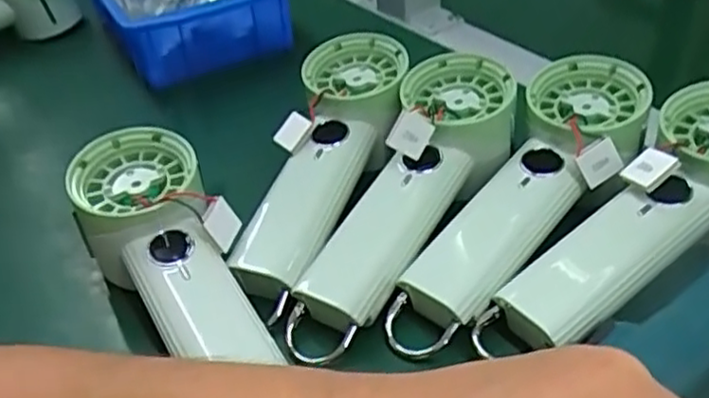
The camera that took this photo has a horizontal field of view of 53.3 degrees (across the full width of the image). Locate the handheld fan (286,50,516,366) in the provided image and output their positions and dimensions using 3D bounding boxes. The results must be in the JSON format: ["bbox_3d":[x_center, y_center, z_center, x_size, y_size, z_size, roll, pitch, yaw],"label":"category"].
[{"bbox_3d":[0.027,-0.007,0.359,0.059,0.046,0.190,19,59,27],"label":"handheld fan"}]

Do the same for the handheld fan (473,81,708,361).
[{"bbox_3d":[0.142,0.011,0.342,0.181,0.048,0.061,-38,47,-11],"label":"handheld fan"}]

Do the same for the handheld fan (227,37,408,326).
[{"bbox_3d":[-0.014,-0.021,0.389,0.059,0.041,0.173,10,55,19],"label":"handheld fan"}]

